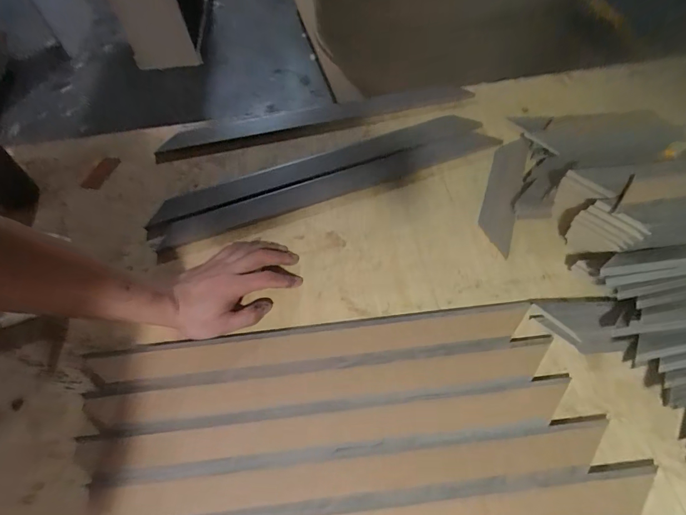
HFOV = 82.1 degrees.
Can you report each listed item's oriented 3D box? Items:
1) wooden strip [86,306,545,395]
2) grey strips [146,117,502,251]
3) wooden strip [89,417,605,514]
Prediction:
[{"bbox_3d":[-0.038,0.103,0.454,0.495,0.010,0.047,-7,60,-2],"label":"wooden strip"},{"bbox_3d":[-0.021,-0.122,0.580,0.508,0.014,0.087,-18,61,-8],"label":"grey strips"},{"bbox_3d":[0.010,0.208,0.385,0.484,0.004,0.046,-6,60,-1],"label":"wooden strip"}]

